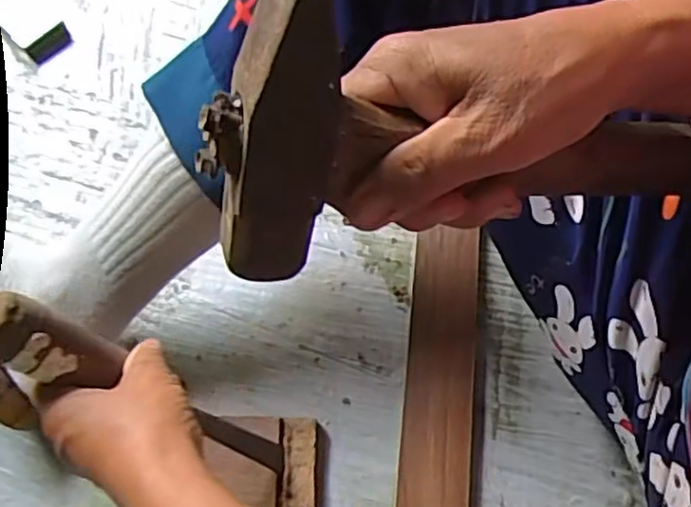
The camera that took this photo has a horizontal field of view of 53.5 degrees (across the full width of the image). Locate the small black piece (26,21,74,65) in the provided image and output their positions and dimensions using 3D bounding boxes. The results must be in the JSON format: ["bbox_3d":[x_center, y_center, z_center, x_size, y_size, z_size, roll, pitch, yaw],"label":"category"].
[{"bbox_3d":[-0.281,-0.199,0.650,0.043,0.008,0.024,-37,72,-12],"label":"small black piece"}]

